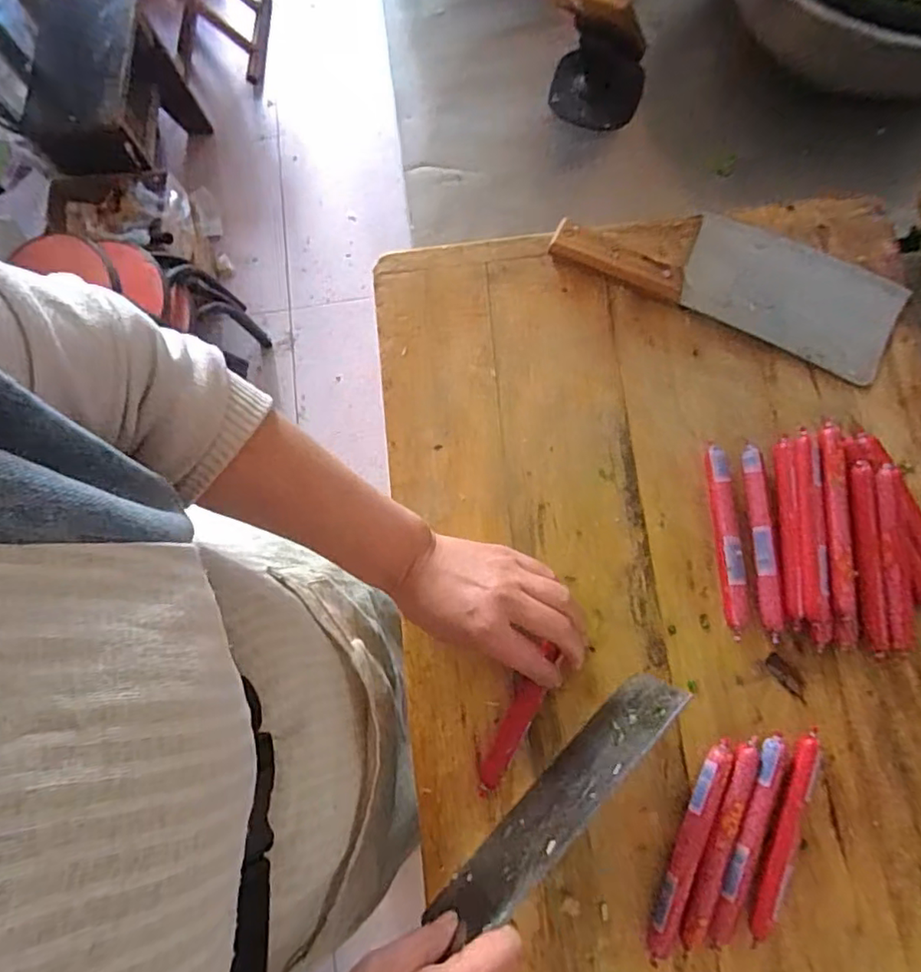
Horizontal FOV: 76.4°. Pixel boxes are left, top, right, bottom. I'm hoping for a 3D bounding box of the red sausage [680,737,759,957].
[{"bbox_3d":[0.173,0.240,0.398,0.019,0.022,0.133,22,78,4],"label":"red sausage"}]

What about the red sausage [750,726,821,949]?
[{"bbox_3d":[0.221,0.235,0.394,0.019,0.009,0.137,22,78,4],"label":"red sausage"}]

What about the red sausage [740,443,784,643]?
[{"bbox_3d":[0.224,0.039,0.435,0.016,0.011,0.142,0,77,-1],"label":"red sausage"}]

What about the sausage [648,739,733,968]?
[{"bbox_3d":[0.155,0.248,0.400,0.018,0.018,0.145,21,78,4],"label":"sausage"}]

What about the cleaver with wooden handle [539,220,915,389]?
[{"bbox_3d":[0.220,-0.178,0.487,0.269,0.026,0.094,27,78,5],"label":"cleaver with wooden handle"}]

